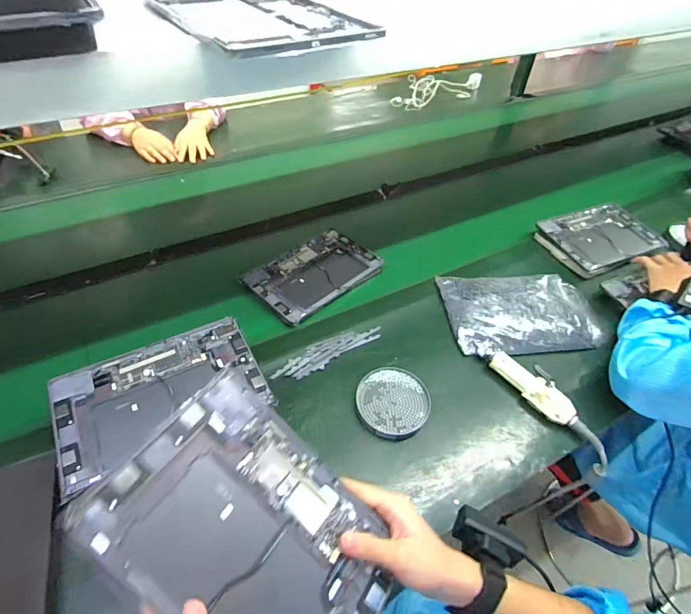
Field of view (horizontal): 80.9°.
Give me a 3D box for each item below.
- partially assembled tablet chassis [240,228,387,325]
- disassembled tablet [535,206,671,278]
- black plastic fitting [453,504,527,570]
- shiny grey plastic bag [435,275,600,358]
[{"bbox_3d":[-0.060,-0.070,0.816,0.161,0.011,0.253,38,56,26],"label":"partially assembled tablet chassis"},{"bbox_3d":[0.575,-0.158,0.922,0.256,0.034,0.179,-19,48,-18],"label":"disassembled tablet"},{"bbox_3d":[0.151,0.245,0.428,0.071,0.036,0.040,26,51,20],"label":"black plastic fitting"},{"bbox_3d":[0.332,0.004,0.768,0.275,0.032,0.181,-4,47,-7],"label":"shiny grey plastic bag"}]

